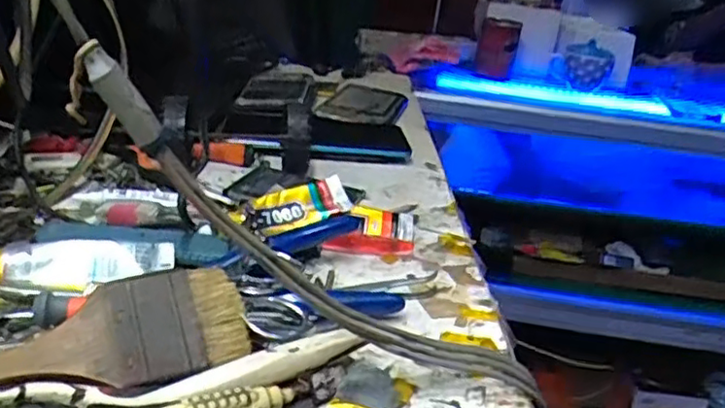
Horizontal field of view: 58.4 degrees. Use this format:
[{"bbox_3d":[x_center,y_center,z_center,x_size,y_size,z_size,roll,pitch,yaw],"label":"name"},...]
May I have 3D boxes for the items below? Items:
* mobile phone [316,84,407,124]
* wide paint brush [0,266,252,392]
[{"bbox_3d":[0.002,-0.110,0.706,0.082,0.012,0.154,9,22,8],"label":"mobile phone"},{"bbox_3d":[-0.125,0.054,0.242,0.160,0.008,0.047,-7,55,-20],"label":"wide paint brush"}]

